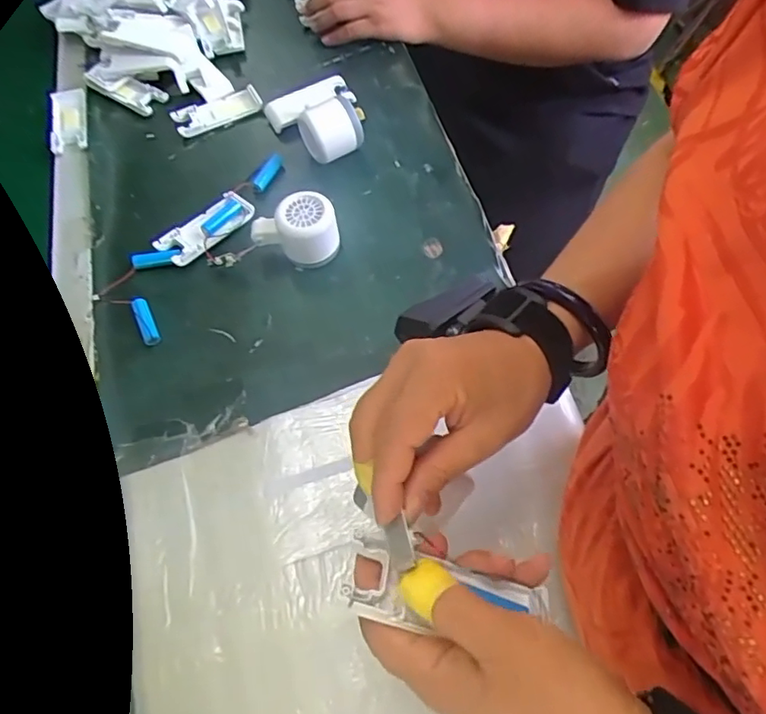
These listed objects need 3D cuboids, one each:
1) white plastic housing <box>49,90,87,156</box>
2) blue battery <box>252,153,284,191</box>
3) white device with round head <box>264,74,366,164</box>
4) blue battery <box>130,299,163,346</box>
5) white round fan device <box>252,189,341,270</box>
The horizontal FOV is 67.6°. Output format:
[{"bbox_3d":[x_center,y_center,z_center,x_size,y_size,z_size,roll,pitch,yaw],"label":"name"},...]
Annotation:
[{"bbox_3d":[-0.376,-0.287,0.687,0.044,0.016,0.103,-13,61,-4],"label":"white plastic housing"},{"bbox_3d":[-0.131,-0.206,0.638,0.020,0.015,0.051,21,64,14],"label":"blue battery"},{"bbox_3d":[-0.067,-0.279,0.653,0.104,0.042,0.121,-27,63,-12],"label":"white device with round head"},{"bbox_3d":[-0.229,-0.037,0.549,0.015,0.012,0.059,-26,63,-11],"label":"blue battery"},{"bbox_3d":[-0.083,-0.129,0.570,0.087,0.052,0.062,15,67,7],"label":"white round fan device"}]

